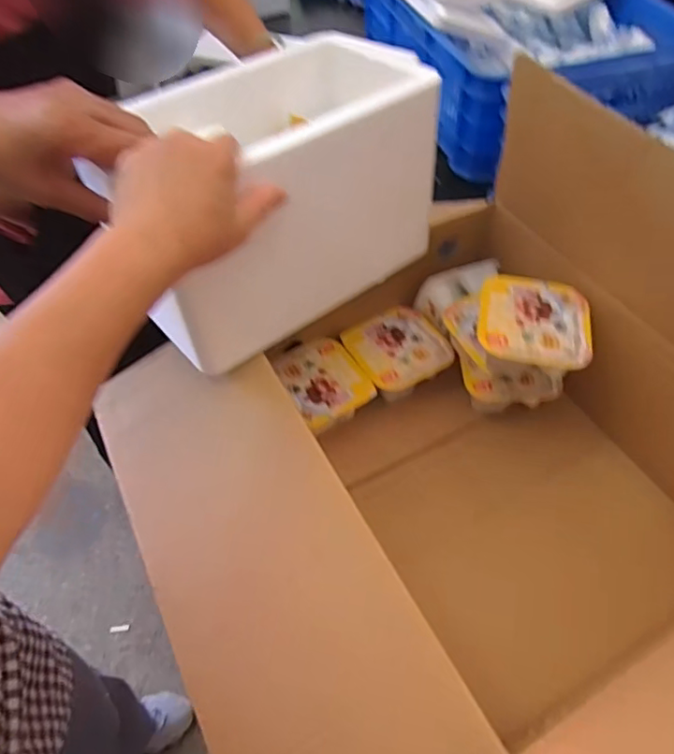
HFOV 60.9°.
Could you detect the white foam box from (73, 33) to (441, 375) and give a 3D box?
[{"bbox_3d":[-0.059,-0.171,0.537,0.267,0.173,0.165,-33,57,-22],"label":"white foam box"}]

